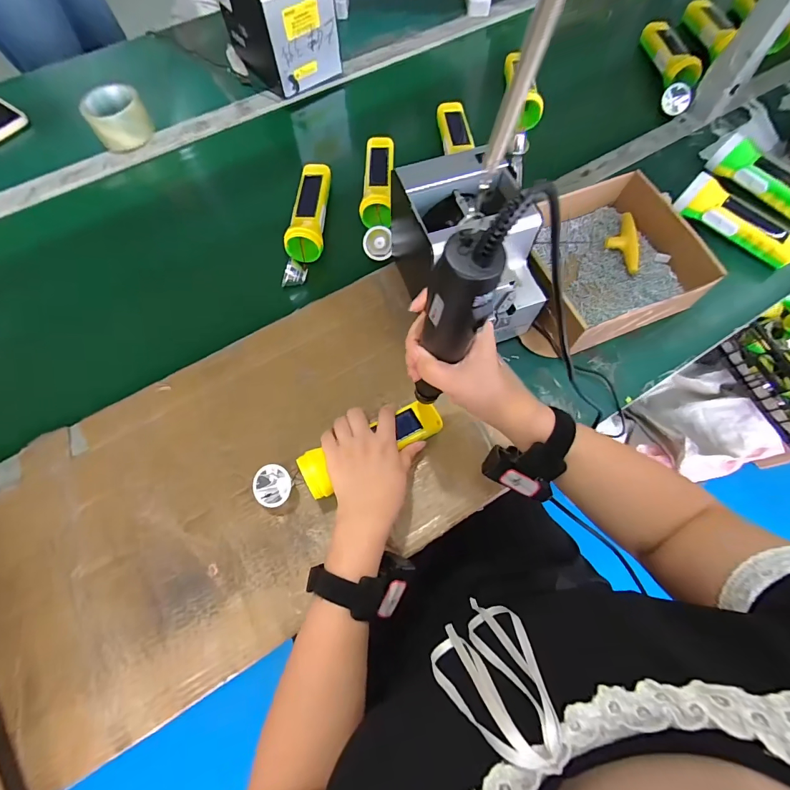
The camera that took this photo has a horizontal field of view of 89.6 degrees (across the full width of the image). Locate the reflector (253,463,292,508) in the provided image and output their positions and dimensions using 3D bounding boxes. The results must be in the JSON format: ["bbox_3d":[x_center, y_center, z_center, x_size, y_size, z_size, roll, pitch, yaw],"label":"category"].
[{"bbox_3d":[-0.134,0.101,0.440,0.040,0.025,0.044,0,68,1],"label":"reflector"}]

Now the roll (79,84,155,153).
[{"bbox_3d":[-0.452,-0.452,0.654,0.089,0.056,0.088,0,68,1],"label":"roll"}]

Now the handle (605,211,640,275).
[{"bbox_3d":[0.312,-0.209,0.543,0.037,0.022,0.089,-2,80,0],"label":"handle"}]

